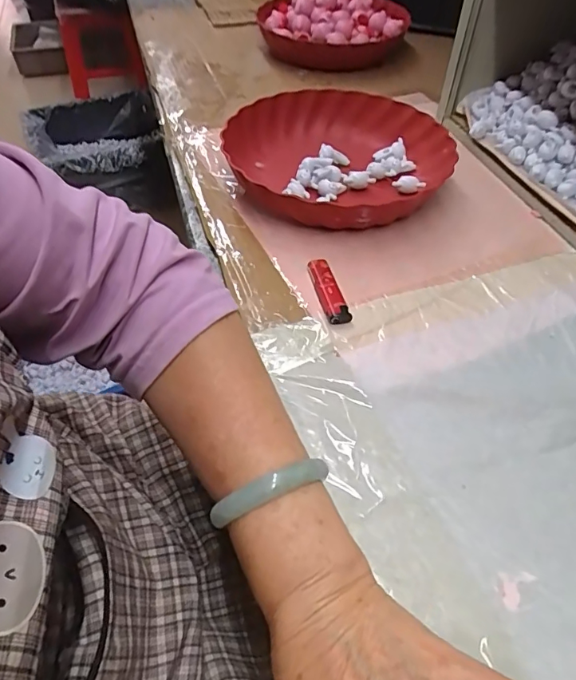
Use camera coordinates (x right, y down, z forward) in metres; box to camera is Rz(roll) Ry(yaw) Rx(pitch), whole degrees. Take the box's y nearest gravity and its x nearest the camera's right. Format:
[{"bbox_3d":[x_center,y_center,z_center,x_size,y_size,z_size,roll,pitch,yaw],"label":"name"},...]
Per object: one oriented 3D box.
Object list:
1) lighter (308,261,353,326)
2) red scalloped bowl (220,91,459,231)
[{"bbox_3d":[0.034,-0.043,0.409,0.017,0.012,0.074,-11,51,-10],"label":"lighter"},{"bbox_3d":[0.052,-0.209,0.521,0.236,0.050,0.250,1,50,-1],"label":"red scalloped bowl"}]

